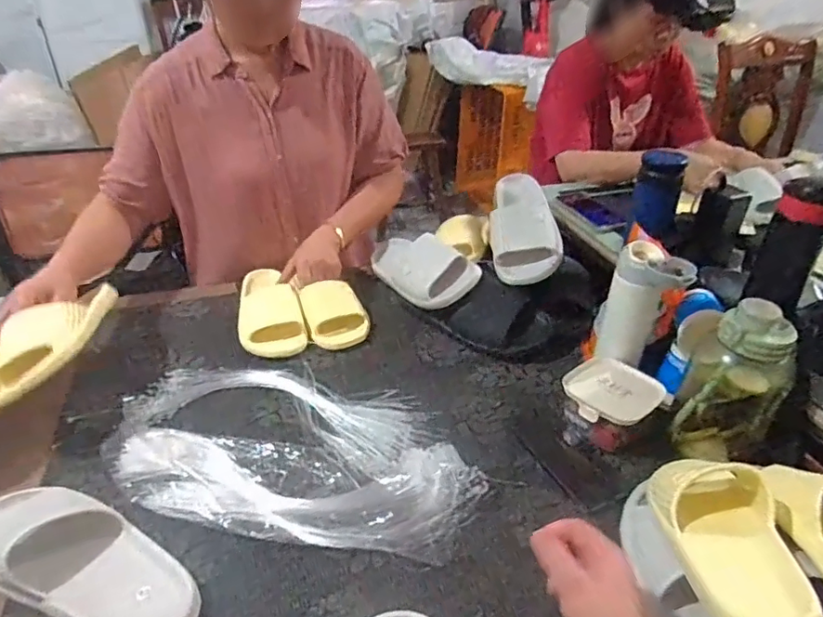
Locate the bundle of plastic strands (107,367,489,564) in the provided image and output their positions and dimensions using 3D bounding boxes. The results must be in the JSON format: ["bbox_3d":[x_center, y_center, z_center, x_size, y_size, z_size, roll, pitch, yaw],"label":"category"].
[{"bbox_3d":[-0.150,0.168,0.688,0.464,0.046,0.249,9,35,12],"label":"bundle of plastic strands"}]

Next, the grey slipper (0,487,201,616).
[{"bbox_3d":[-0.335,0.239,0.538,0.276,0.076,0.110,16,37,23],"label":"grey slipper"}]

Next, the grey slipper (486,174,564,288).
[{"bbox_3d":[0.191,-0.151,0.949,0.112,0.065,0.253,0,54,0],"label":"grey slipper"}]

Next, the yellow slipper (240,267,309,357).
[{"bbox_3d":[-0.240,-0.006,0.922,0.110,0.059,0.221,-12,36,-18],"label":"yellow slipper"}]

